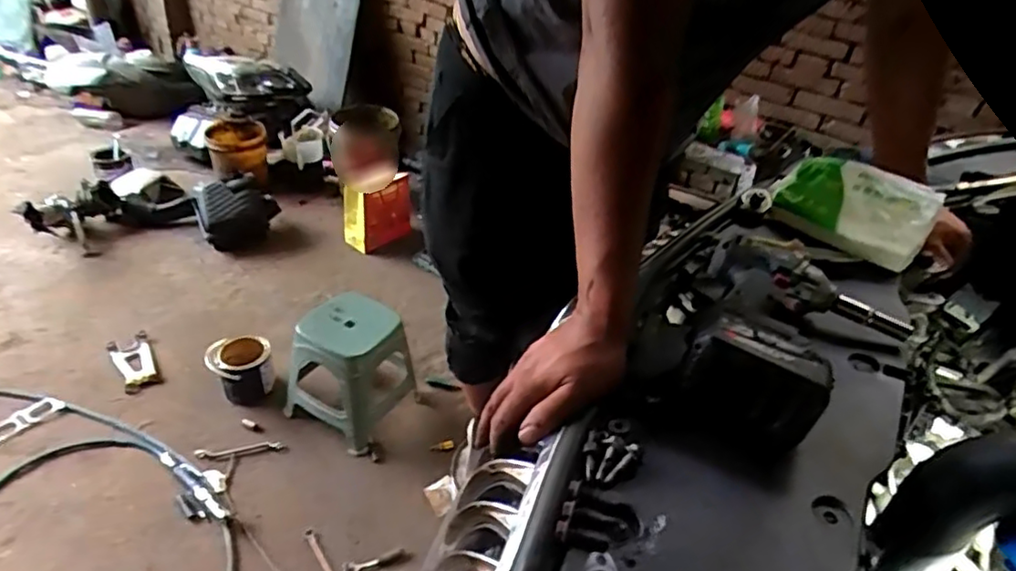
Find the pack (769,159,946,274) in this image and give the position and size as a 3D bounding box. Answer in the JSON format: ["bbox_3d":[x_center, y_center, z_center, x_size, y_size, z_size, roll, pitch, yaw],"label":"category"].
[{"bbox_3d":[0.436,-0.101,0.813,0.180,0.084,0.064,33,44,30],"label":"pack"}]

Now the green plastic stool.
[{"bbox_3d":[-0.460,0.234,1.849,0.293,0.335,0.283,22,39,19],"label":"green plastic stool"}]

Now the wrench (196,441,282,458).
[{"bbox_3d":[-0.745,0.456,1.762,0.223,0.011,0.034,-2,38,-13],"label":"wrench"}]

